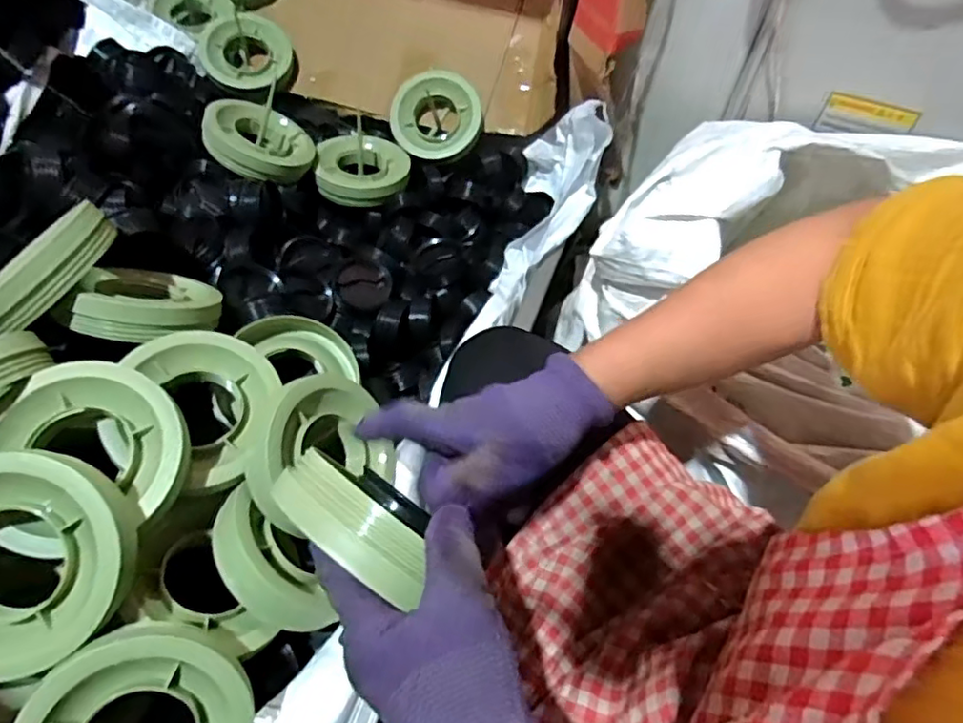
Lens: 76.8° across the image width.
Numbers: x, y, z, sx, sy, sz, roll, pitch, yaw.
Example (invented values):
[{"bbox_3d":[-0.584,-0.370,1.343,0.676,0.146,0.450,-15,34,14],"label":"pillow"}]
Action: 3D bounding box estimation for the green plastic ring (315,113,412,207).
[{"bbox_3d":[-0.163,-0.267,0.844,0.125,0.032,0.116,1,53,-5],"label":"green plastic ring"}]

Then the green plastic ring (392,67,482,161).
[{"bbox_3d":[-0.067,-0.365,0.905,0.134,0.127,0.041,18,12,1],"label":"green plastic ring"}]

